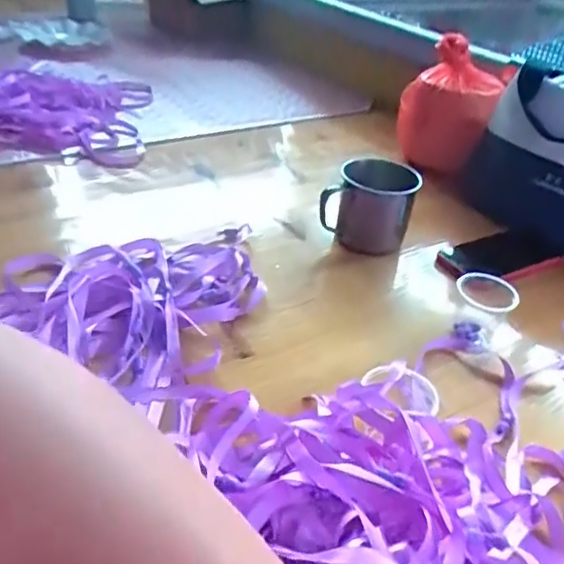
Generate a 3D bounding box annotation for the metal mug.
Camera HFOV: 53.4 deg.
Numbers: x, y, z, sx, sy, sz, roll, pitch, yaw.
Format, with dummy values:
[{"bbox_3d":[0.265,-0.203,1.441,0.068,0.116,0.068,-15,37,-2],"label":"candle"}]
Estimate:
[{"bbox_3d":[0.091,-0.082,0.615,0.100,0.085,0.068,7,34,-1],"label":"metal mug"}]

